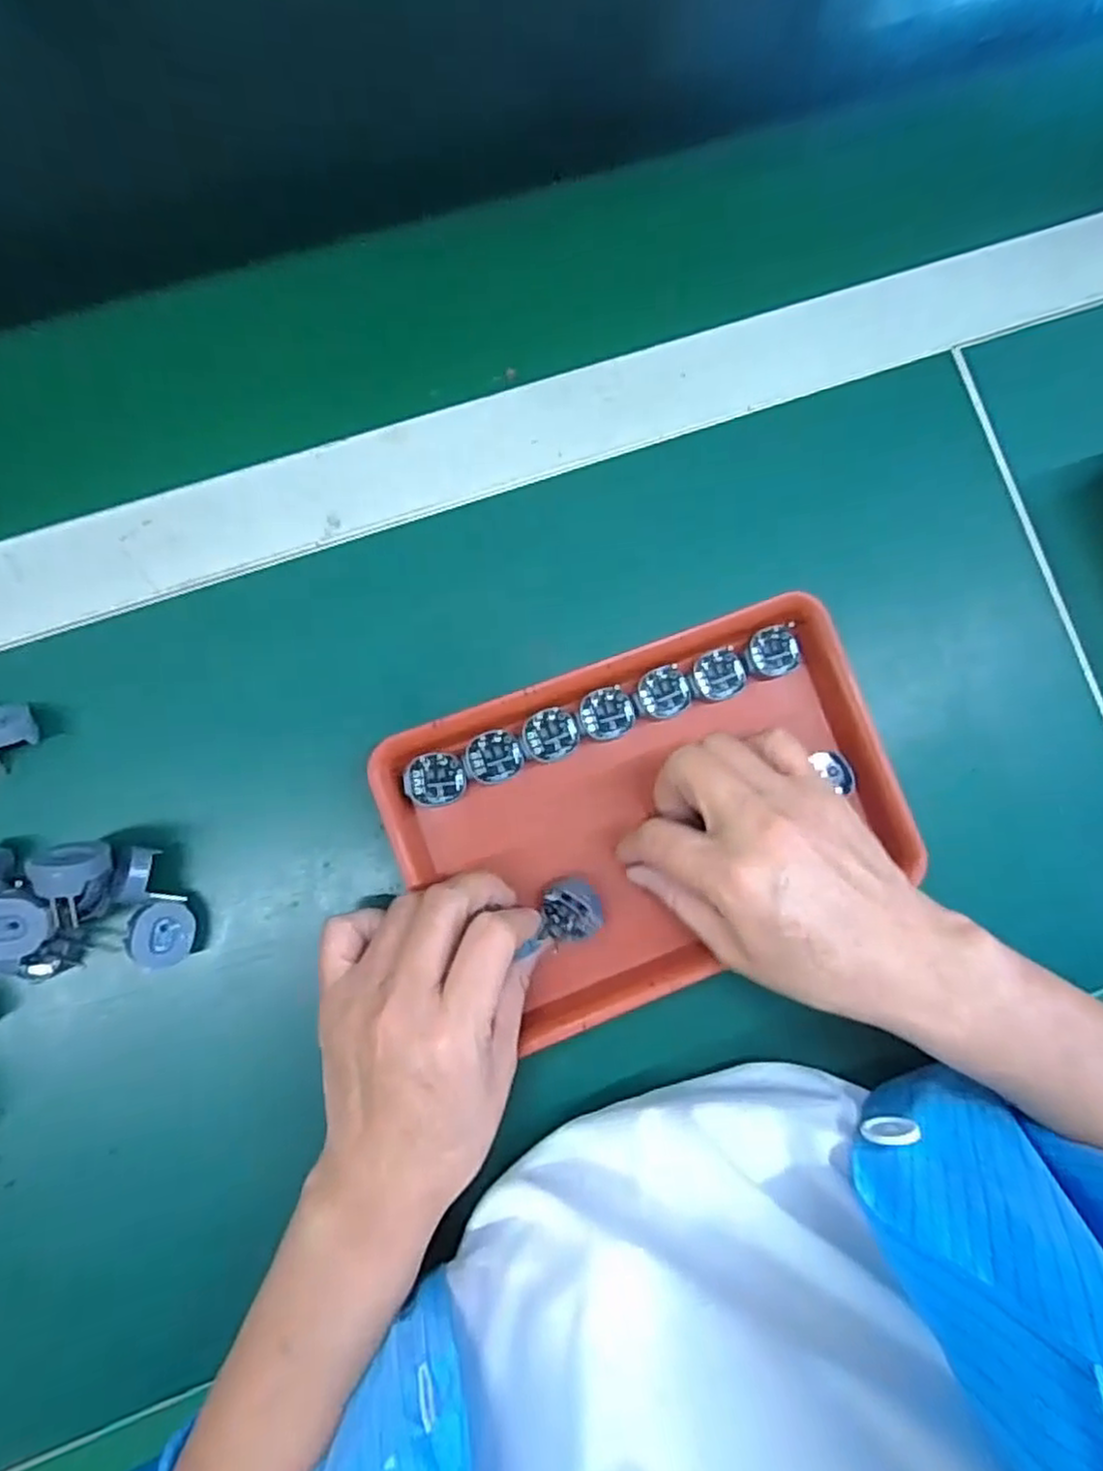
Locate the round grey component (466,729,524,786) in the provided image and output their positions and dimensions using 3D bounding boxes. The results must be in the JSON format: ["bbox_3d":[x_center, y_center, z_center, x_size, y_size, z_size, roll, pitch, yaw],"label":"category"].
[{"bbox_3d":[-0.027,0.011,0.347,0.027,0.005,0.025,-7,85,-5],"label":"round grey component"}]

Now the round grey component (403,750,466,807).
[{"bbox_3d":[-0.055,0.021,0.343,0.028,0.007,0.025,-4,84,-5],"label":"round grey component"}]

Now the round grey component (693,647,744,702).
[{"bbox_3d":[0.084,-0.031,0.361,0.025,0.005,0.025,0,84,-4],"label":"round grey component"}]

